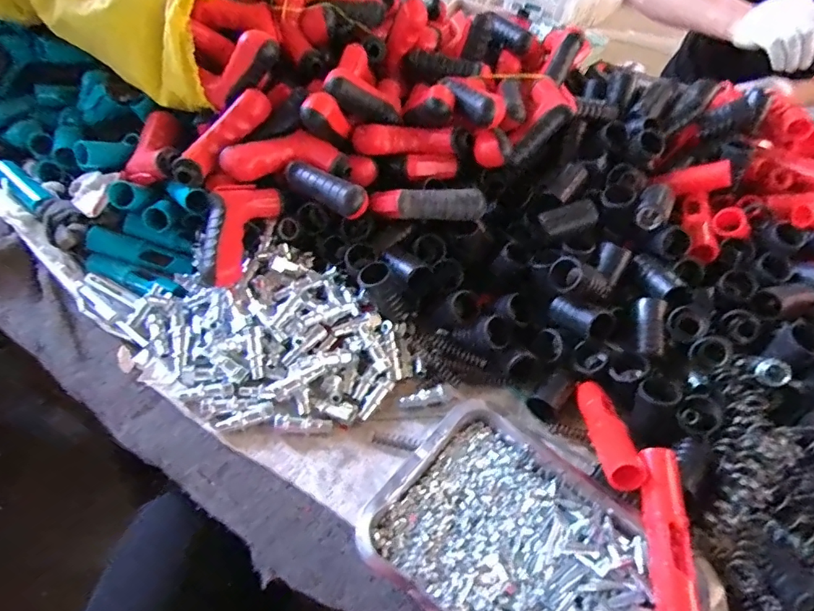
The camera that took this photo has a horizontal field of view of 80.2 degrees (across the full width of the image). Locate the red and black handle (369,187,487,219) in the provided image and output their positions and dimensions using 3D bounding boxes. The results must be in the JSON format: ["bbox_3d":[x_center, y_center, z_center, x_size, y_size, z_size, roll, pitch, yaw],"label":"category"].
[{"bbox_3d":[0.026,-0.116,0.549,0.135,0.029,0.024,-5,50,-8],"label":"red and black handle"}]

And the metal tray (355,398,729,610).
[{"bbox_3d":[0.106,0.203,0.392,0.252,0.034,0.191,36,56,24],"label":"metal tray"}]

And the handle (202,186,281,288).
[{"bbox_3d":[-0.187,-0.080,0.526,0.058,0.053,0.131,11,62,6],"label":"handle"}]

